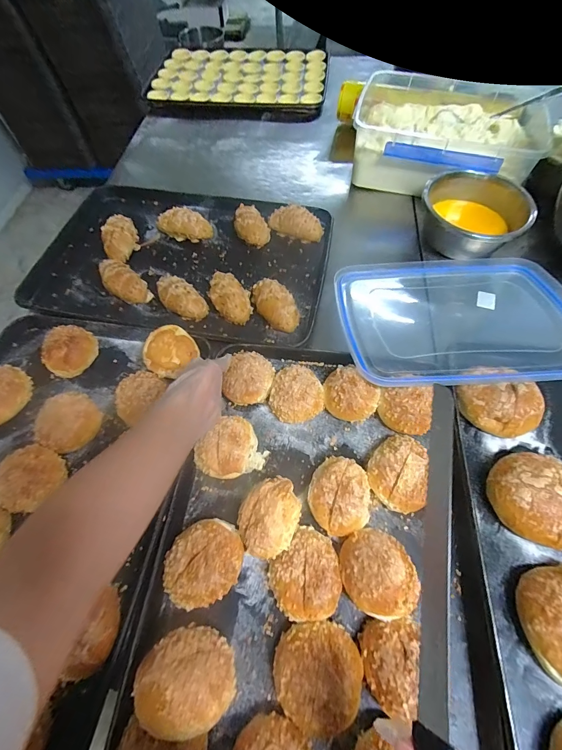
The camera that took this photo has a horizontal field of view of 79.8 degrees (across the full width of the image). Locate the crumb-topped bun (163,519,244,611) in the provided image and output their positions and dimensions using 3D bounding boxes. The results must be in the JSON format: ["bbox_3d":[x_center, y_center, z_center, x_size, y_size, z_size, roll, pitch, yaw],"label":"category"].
[{"bbox_3d":[-0.097,0.237,0.426,0.099,0.052,0.087,-31,59,-12],"label":"crumb-topped bun"}]

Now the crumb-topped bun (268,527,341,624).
[{"bbox_3d":[0.028,0.246,0.417,0.089,0.045,0.102,-10,57,1],"label":"crumb-topped bun"}]

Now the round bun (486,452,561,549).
[{"bbox_3d":[0.339,0.163,0.442,0.109,0.070,0.120,-16,58,-3],"label":"round bun"}]

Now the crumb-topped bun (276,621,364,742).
[{"bbox_3d":[0.041,0.327,0.367,0.091,0.053,0.091,-3,58,6],"label":"crumb-topped bun"}]

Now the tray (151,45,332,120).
[{"bbox_3d":[-0.147,-1.053,1.195,0.618,0.043,0.467,8,60,6],"label":"tray"}]

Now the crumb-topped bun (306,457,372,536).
[{"bbox_3d":[0.080,0.166,0.466,0.079,0.053,0.100,0,58,8],"label":"crumb-topped bun"}]

